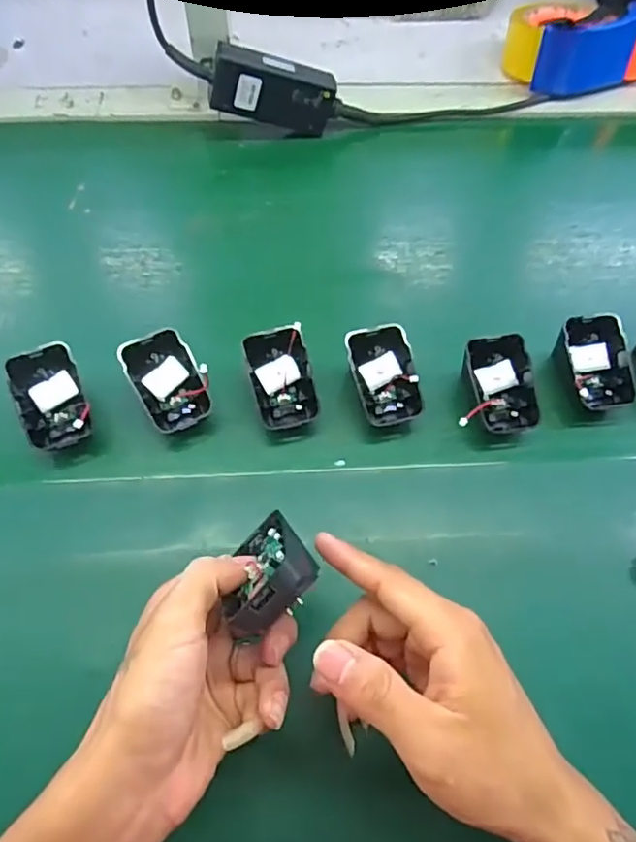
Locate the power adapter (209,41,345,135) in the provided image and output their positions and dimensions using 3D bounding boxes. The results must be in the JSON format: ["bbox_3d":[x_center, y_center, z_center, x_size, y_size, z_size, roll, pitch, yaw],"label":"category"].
[{"bbox_3d":[-0.038,-0.313,0.546,0.122,0.053,0.025,5,59,-19],"label":"power adapter"}]

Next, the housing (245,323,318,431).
[{"bbox_3d":[-0.026,-0.030,0.407,0.043,0.028,0.068,-14,93,-2],"label":"housing"}]

